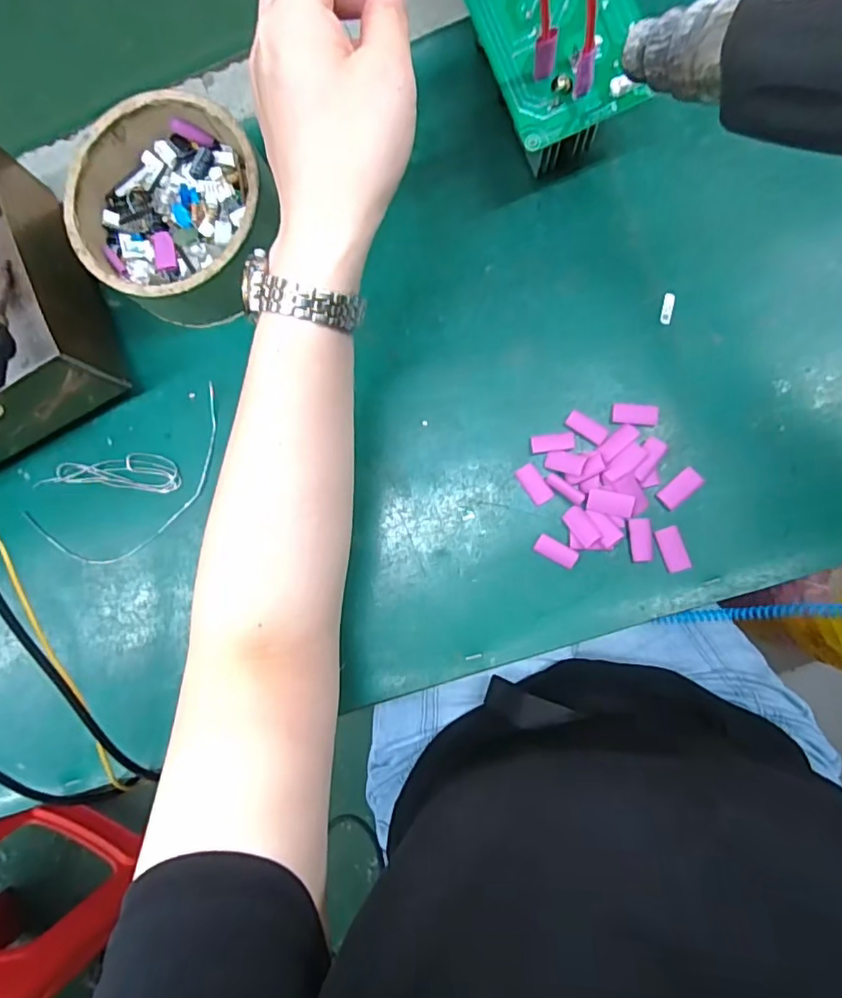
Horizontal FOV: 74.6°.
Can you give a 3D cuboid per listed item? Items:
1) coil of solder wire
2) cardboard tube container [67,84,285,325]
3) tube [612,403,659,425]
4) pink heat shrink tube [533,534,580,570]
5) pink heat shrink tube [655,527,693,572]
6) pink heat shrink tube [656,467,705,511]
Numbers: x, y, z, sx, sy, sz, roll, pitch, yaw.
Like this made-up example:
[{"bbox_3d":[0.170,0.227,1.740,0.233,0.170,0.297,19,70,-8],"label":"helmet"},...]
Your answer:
[{"bbox_3d":[-0.191,-0.007,0.367,0.155,0.004,0.075,-28,84,5],"label":"coil of solder wire"},{"bbox_3d":[-0.151,-0.176,0.348,0.114,0.051,0.116,14,89,8],"label":"cardboard tube container"},{"bbox_3d":[0.126,-0.050,0.324,0.025,0.004,0.013,3,87,8],"label":"tube"},{"bbox_3d":[0.080,0.031,0.326,0.025,0.004,0.012,28,91,8],"label":"pink heat shrink tube"},{"bbox_3d":[0.145,0.029,0.317,0.014,0.004,0.026,-17,85,6],"label":"pink heat shrink tube"},{"bbox_3d":[0.150,-0.006,0.319,0.026,0.004,0.013,-44,82,3],"label":"pink heat shrink tube"}]

